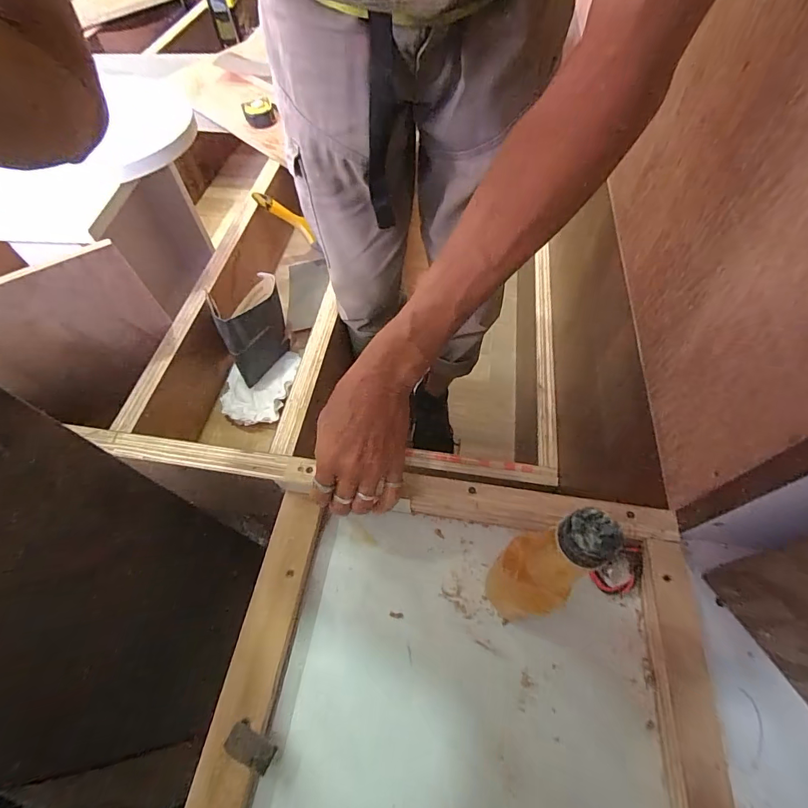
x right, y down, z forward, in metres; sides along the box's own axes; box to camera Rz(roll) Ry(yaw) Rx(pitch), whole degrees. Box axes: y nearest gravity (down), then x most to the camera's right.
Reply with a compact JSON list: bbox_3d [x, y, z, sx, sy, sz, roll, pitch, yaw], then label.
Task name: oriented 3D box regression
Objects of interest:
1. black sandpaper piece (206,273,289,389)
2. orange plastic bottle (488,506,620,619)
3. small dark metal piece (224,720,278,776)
[{"bbox_3d":[-0.273,-0.140,0.782,0.131,0.162,0.125,-30,63,-17],"label":"black sandpaper piece"},{"bbox_3d":[0.095,0.126,0.310,0.041,0.203,0.051,11,59,6],"label":"orange plastic bottle"},{"bbox_3d":[-0.116,0.259,0.316,0.037,0.006,0.021,24,61,14],"label":"small dark metal piece"}]

